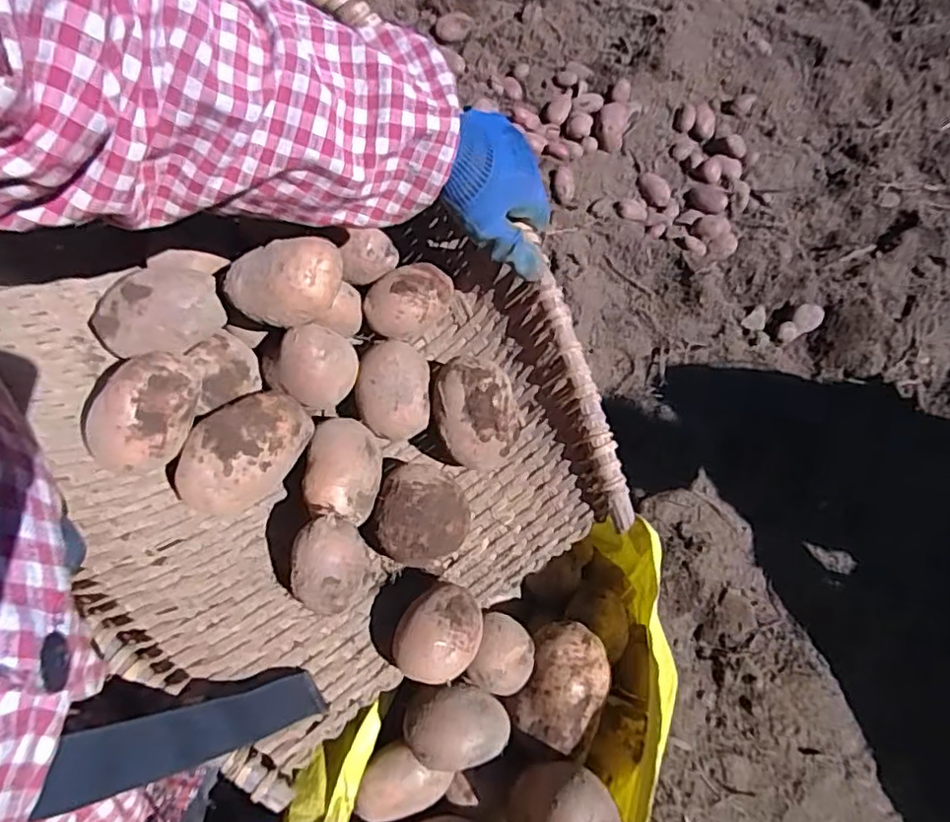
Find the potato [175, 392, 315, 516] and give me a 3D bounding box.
[{"bbox_3d":[-0.175,0.029,0.477,0.054,0.052,0.107,32,63,15],"label":"potato"}]

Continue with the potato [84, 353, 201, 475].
[{"bbox_3d":[-0.236,0.000,0.441,0.043,0.059,0.084,10,82,43],"label":"potato"}]

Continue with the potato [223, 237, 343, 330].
[{"bbox_3d":[-0.144,-0.097,0.464,0.083,0.046,0.050,2,59,-2],"label":"potato"}]

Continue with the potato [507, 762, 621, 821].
[{"bbox_3d":[0.068,0.301,0.465,0.076,0.059,0.066,12,59,4],"label":"potato"}]

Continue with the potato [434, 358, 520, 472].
[{"bbox_3d":[0.003,-0.001,0.532,0.067,0.093,0.059,1,20,4],"label":"potato"}]

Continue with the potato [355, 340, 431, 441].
[{"bbox_3d":[-0.066,-0.018,0.538,0.059,0.052,0.080,1,97,11],"label":"potato"}]

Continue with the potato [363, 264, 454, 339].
[{"bbox_3d":[-0.056,-0.092,0.551,0.077,0.050,0.048,-21,62,-14],"label":"potato"}]

